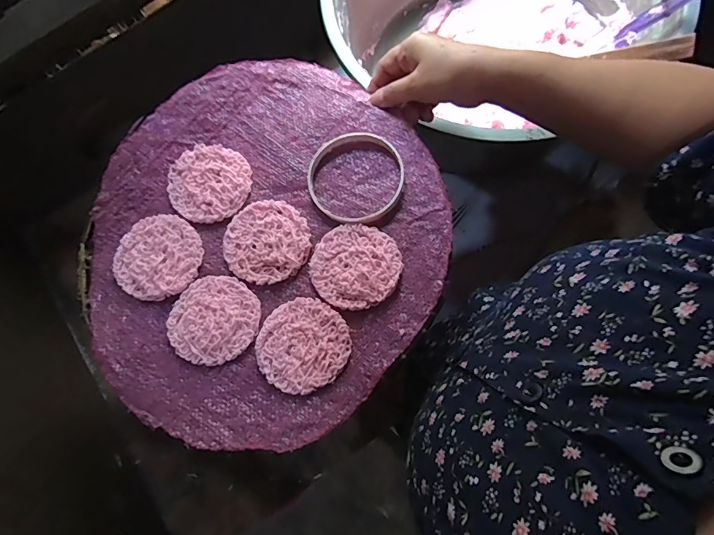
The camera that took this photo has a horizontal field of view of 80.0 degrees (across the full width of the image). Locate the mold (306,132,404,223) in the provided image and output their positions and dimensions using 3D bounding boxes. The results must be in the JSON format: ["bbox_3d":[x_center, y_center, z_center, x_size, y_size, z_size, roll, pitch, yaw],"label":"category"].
[{"bbox_3d":[-0.002,-0.085,0.400,0.089,0.016,0.086,-1,76,4],"label":"mold"}]

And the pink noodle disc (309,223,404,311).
[{"bbox_3d":[-0.001,-0.002,0.380,0.078,0.008,0.075,-1,76,4],"label":"pink noodle disc"}]

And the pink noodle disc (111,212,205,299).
[{"bbox_3d":[-0.187,-0.010,0.399,0.078,0.007,0.078,-1,76,4],"label":"pink noodle disc"}]

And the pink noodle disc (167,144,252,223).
[{"bbox_3d":[-0.144,-0.083,0.413,0.078,0.006,0.077,-1,76,4],"label":"pink noodle disc"}]

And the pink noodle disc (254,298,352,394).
[{"bbox_3d":[-0.048,0.067,0.368,0.079,0.004,0.076,-1,76,4],"label":"pink noodle disc"}]

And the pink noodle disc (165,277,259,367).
[{"bbox_3d":[-0.129,0.046,0.381,0.079,0.006,0.075,-1,76,4],"label":"pink noodle disc"}]

